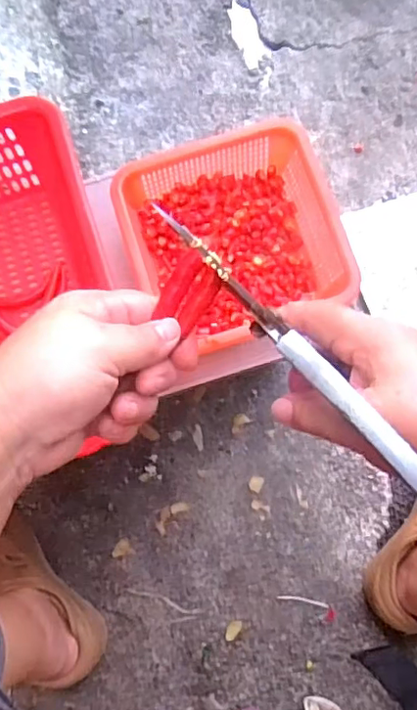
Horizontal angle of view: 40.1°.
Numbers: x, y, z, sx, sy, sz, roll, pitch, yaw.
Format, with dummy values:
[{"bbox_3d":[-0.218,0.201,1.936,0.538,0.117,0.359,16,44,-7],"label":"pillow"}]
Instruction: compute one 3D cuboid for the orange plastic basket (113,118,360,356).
[{"bbox_3d":[0.020,-0.101,0.499,0.175,0.064,0.170,-20,82,-3],"label":"orange plastic basket"}]

